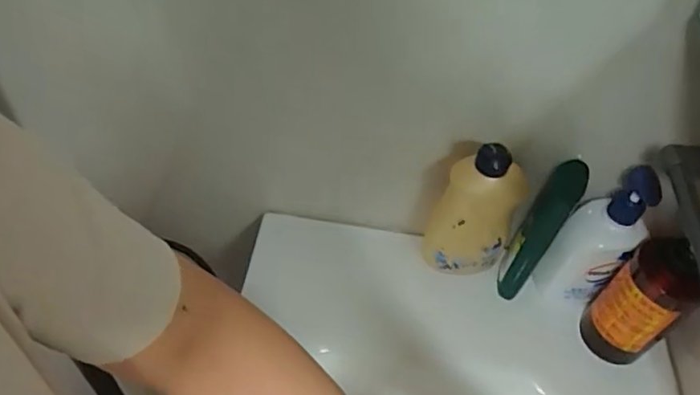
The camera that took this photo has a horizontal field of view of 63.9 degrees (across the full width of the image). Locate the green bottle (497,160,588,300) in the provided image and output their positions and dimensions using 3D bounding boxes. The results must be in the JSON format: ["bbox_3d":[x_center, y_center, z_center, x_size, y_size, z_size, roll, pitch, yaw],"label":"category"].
[{"bbox_3d":[0.199,0.038,0.599,0.038,0.174,0.055,32,55,20],"label":"green bottle"}]

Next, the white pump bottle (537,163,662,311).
[{"bbox_3d":[0.256,0.047,0.585,0.067,0.183,0.058,36,56,22],"label":"white pump bottle"}]

